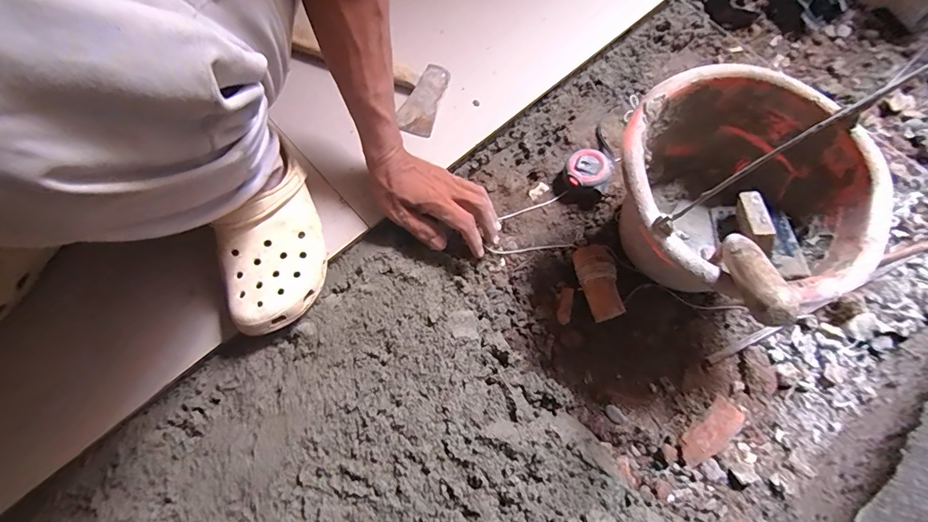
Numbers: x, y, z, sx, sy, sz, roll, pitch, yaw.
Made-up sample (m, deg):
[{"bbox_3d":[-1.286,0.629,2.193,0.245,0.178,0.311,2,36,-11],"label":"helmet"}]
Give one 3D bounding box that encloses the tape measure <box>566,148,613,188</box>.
[{"bbox_3d":[0.167,-0.121,0.590,0.055,0.035,0.059,1,70,-2],"label":"tape measure"}]

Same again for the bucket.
[{"bbox_3d":[0.271,-0.054,0.488,0.225,0.181,0.237,1,70,-2],"label":"bucket"}]

